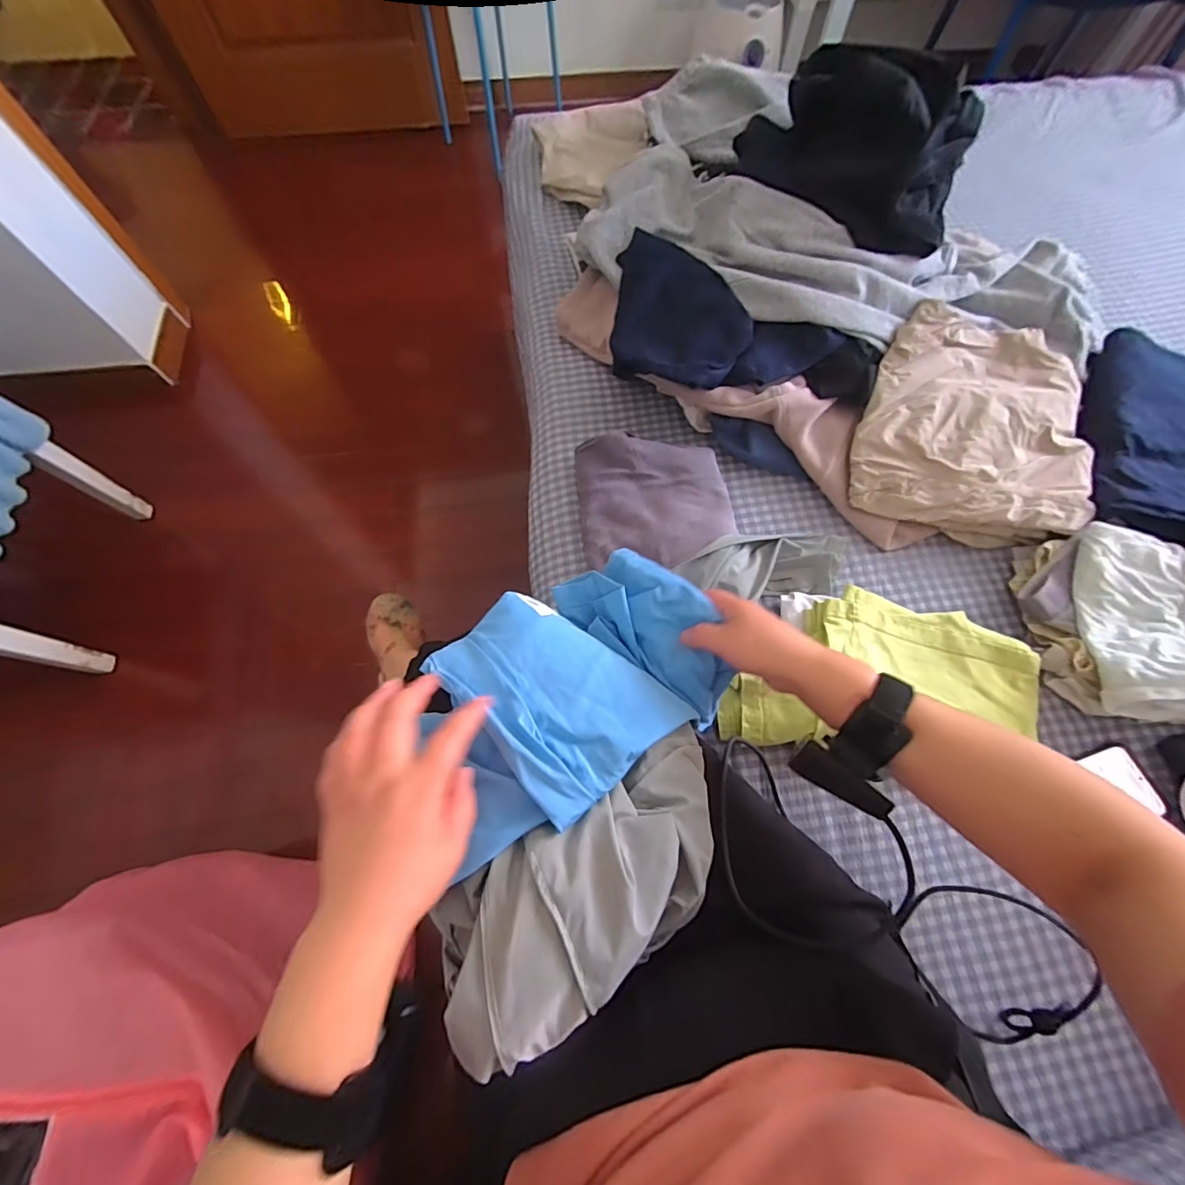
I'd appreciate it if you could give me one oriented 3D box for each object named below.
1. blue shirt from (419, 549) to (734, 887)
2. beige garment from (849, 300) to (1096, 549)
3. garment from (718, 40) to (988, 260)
[{"bbox_3d":[-0.012,0.069,0.438,0.248,0.108,0.183,-31,72,-11],"label":"blue shirt"},{"bbox_3d":[0.485,-0.213,0.643,0.279,0.089,0.278,12,69,5],"label":"beige garment"},{"bbox_3d":[0.317,-0.553,0.618,0.281,0.131,0.167,21,70,8],"label":"garment"}]

